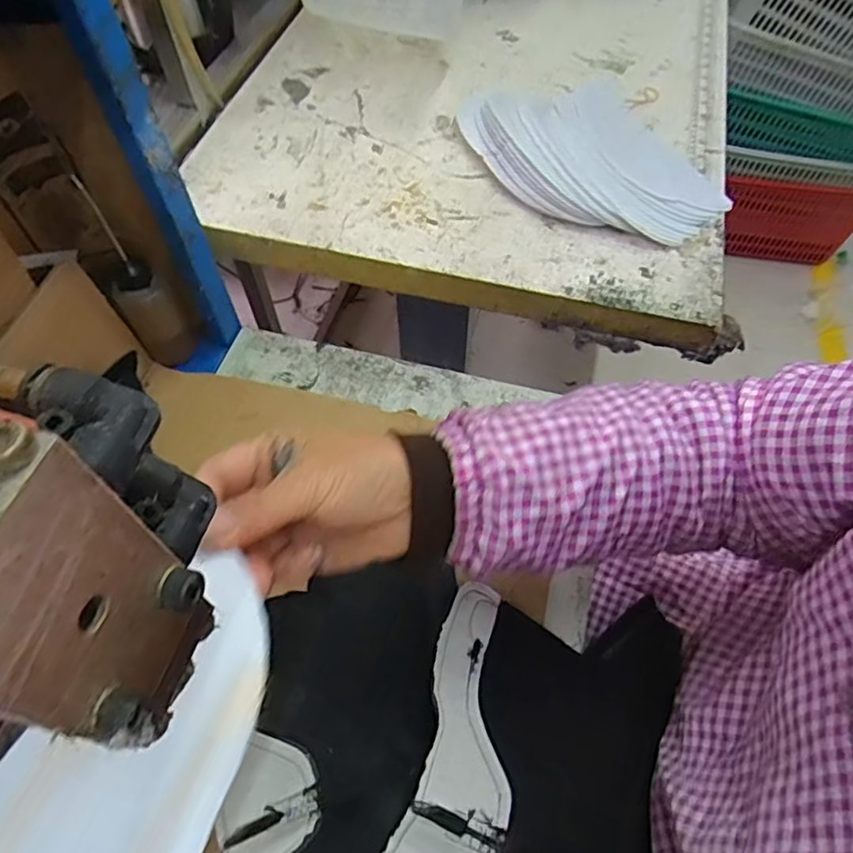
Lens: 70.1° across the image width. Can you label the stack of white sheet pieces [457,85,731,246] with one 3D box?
[{"bbox_3d":[0.165,-0.278,0.612,0.198,0.039,0.273,-25,62,-14],"label":"stack of white sheet pieces"}]

